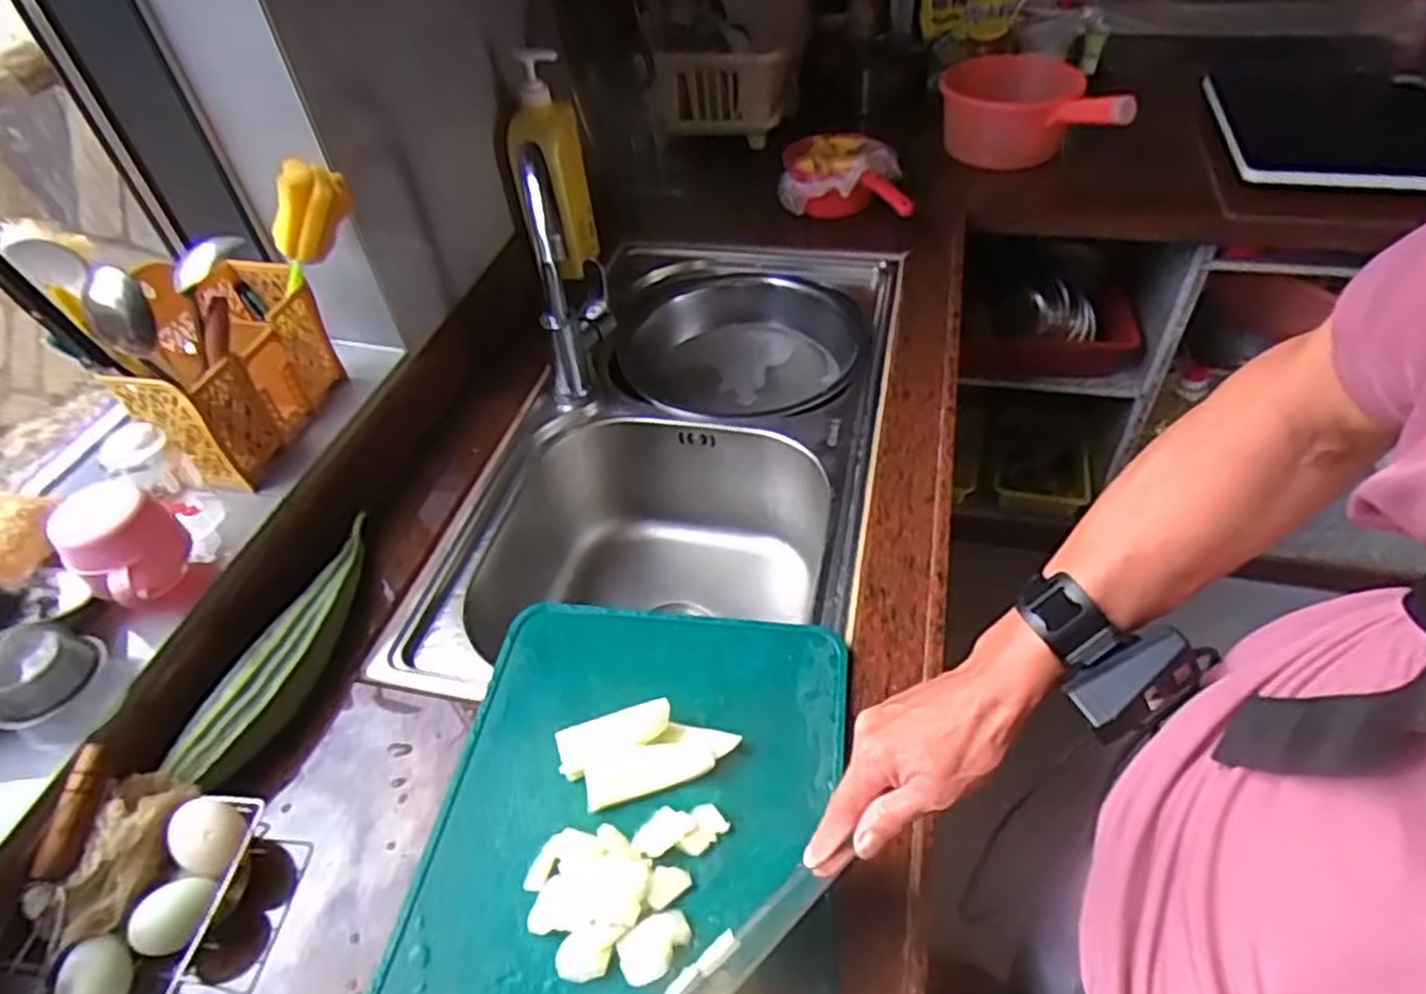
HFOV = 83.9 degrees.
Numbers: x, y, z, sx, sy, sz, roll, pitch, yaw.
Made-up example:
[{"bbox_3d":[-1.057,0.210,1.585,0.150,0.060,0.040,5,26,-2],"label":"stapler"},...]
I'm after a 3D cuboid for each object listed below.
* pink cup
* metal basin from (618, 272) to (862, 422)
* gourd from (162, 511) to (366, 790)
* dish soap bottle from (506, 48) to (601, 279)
[{"bbox_3d":[-0.461,0.036,0.620,0.072,0.066,0.073,-3,47,3],"label":"pink cup"},{"bbox_3d":[0.035,-0.180,1.070,0.307,0.089,0.322,2,47,8],"label":"metal basin"},{"bbox_3d":[-0.359,0.123,0.684,0.051,0.042,0.270,7,48,13],"label":"gourd"},{"bbox_3d":[-0.210,-0.432,1.046,0.100,0.287,0.076,-24,49,-15],"label":"dish soap bottle"}]

